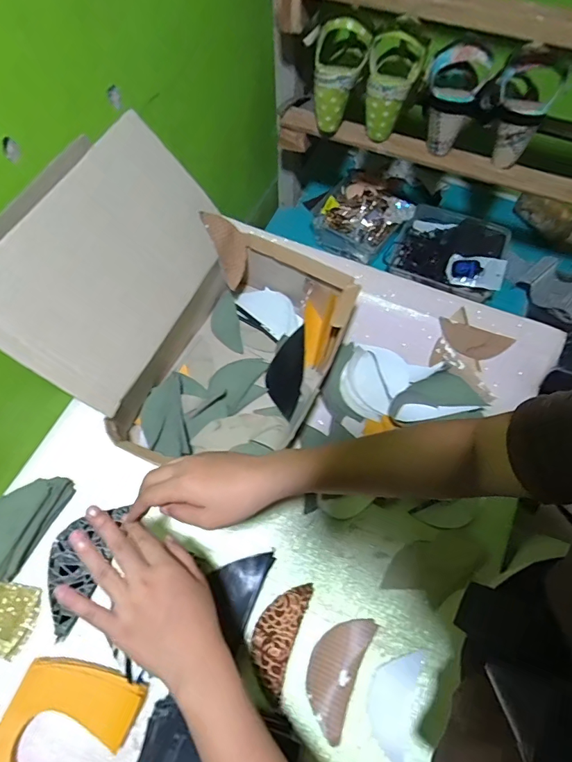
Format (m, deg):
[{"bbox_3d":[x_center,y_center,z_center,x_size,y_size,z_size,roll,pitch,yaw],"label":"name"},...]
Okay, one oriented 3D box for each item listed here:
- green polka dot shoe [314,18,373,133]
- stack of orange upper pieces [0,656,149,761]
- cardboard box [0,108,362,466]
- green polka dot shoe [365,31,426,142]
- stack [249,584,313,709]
[{"bbox_3d":[0.070,-0.473,0.682,0.097,0.145,0.101,23,41,11],"label":"green polka dot shoe"},{"bbox_3d":[-0.228,0.362,0.428,0.118,0.026,0.150,18,63,9],"label":"stack of orange upper pieces"},{"bbox_3d":[-0.115,-0.085,0.535,0.310,0.246,0.321,24,64,12],"label":"cardboard box"},{"bbox_3d":[0.160,-0.440,0.660,0.080,0.127,0.070,9,62,4],"label":"green polka dot shoe"},{"bbox_3d":[-0.011,0.284,0.493,0.046,0.024,0.113,18,63,9],"label":"stack"}]

